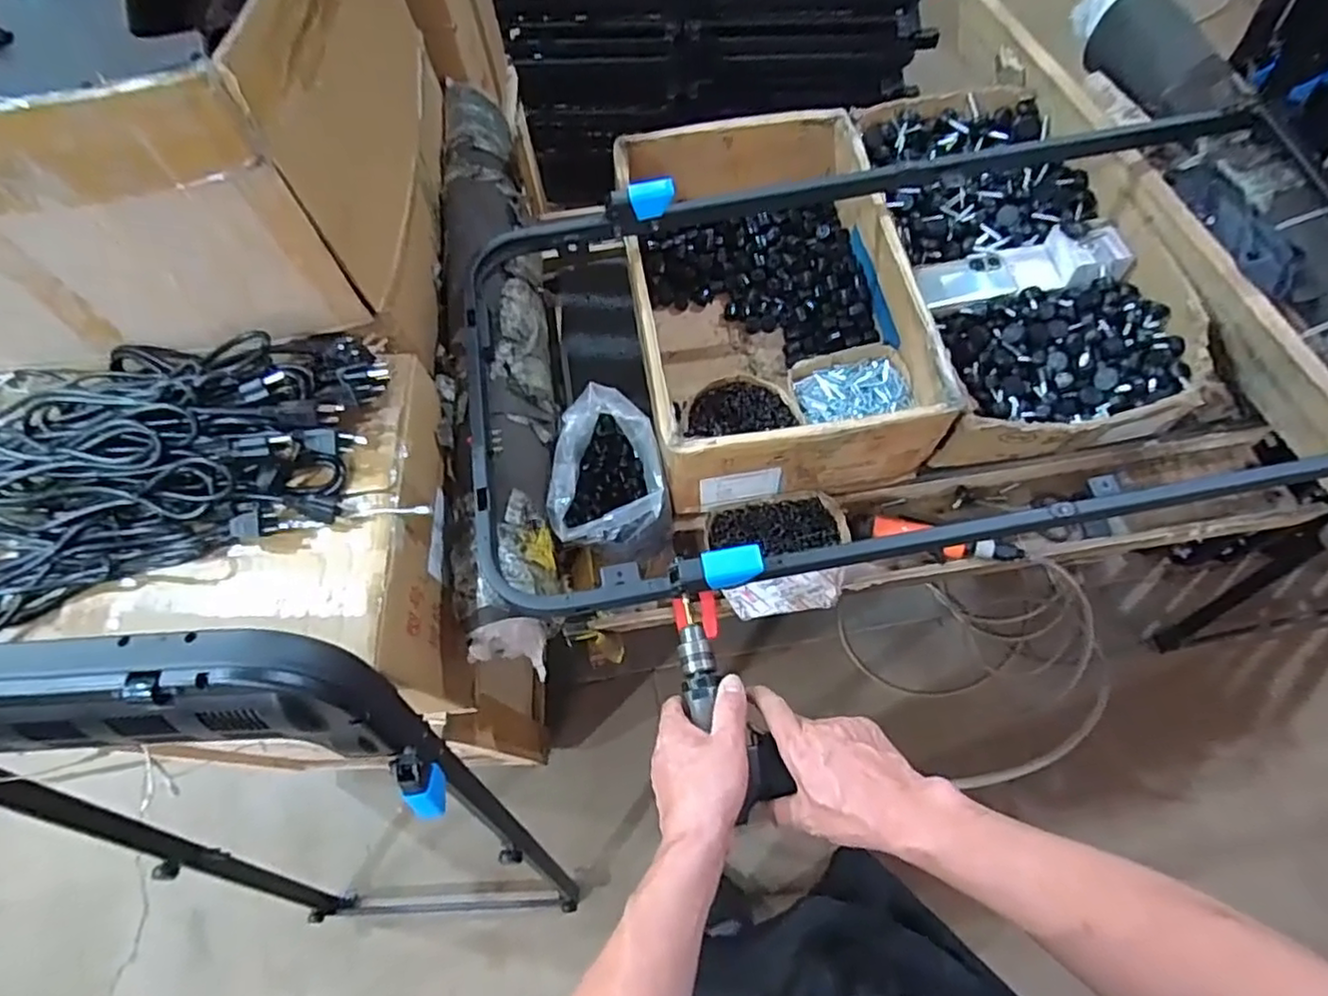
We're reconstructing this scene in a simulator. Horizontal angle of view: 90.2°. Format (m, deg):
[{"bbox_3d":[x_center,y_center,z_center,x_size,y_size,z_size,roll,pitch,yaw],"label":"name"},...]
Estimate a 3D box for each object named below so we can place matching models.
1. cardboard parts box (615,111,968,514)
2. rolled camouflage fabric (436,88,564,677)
[{"bbox_3d":[0.143,-0.273,0.932,0.363,0.184,0.541,-9,66,0],"label":"cardboard parts box"},{"bbox_3d":[-0.218,-0.237,0.843,0.138,0.085,0.864,-9,66,0],"label":"rolled camouflage fabric"}]

